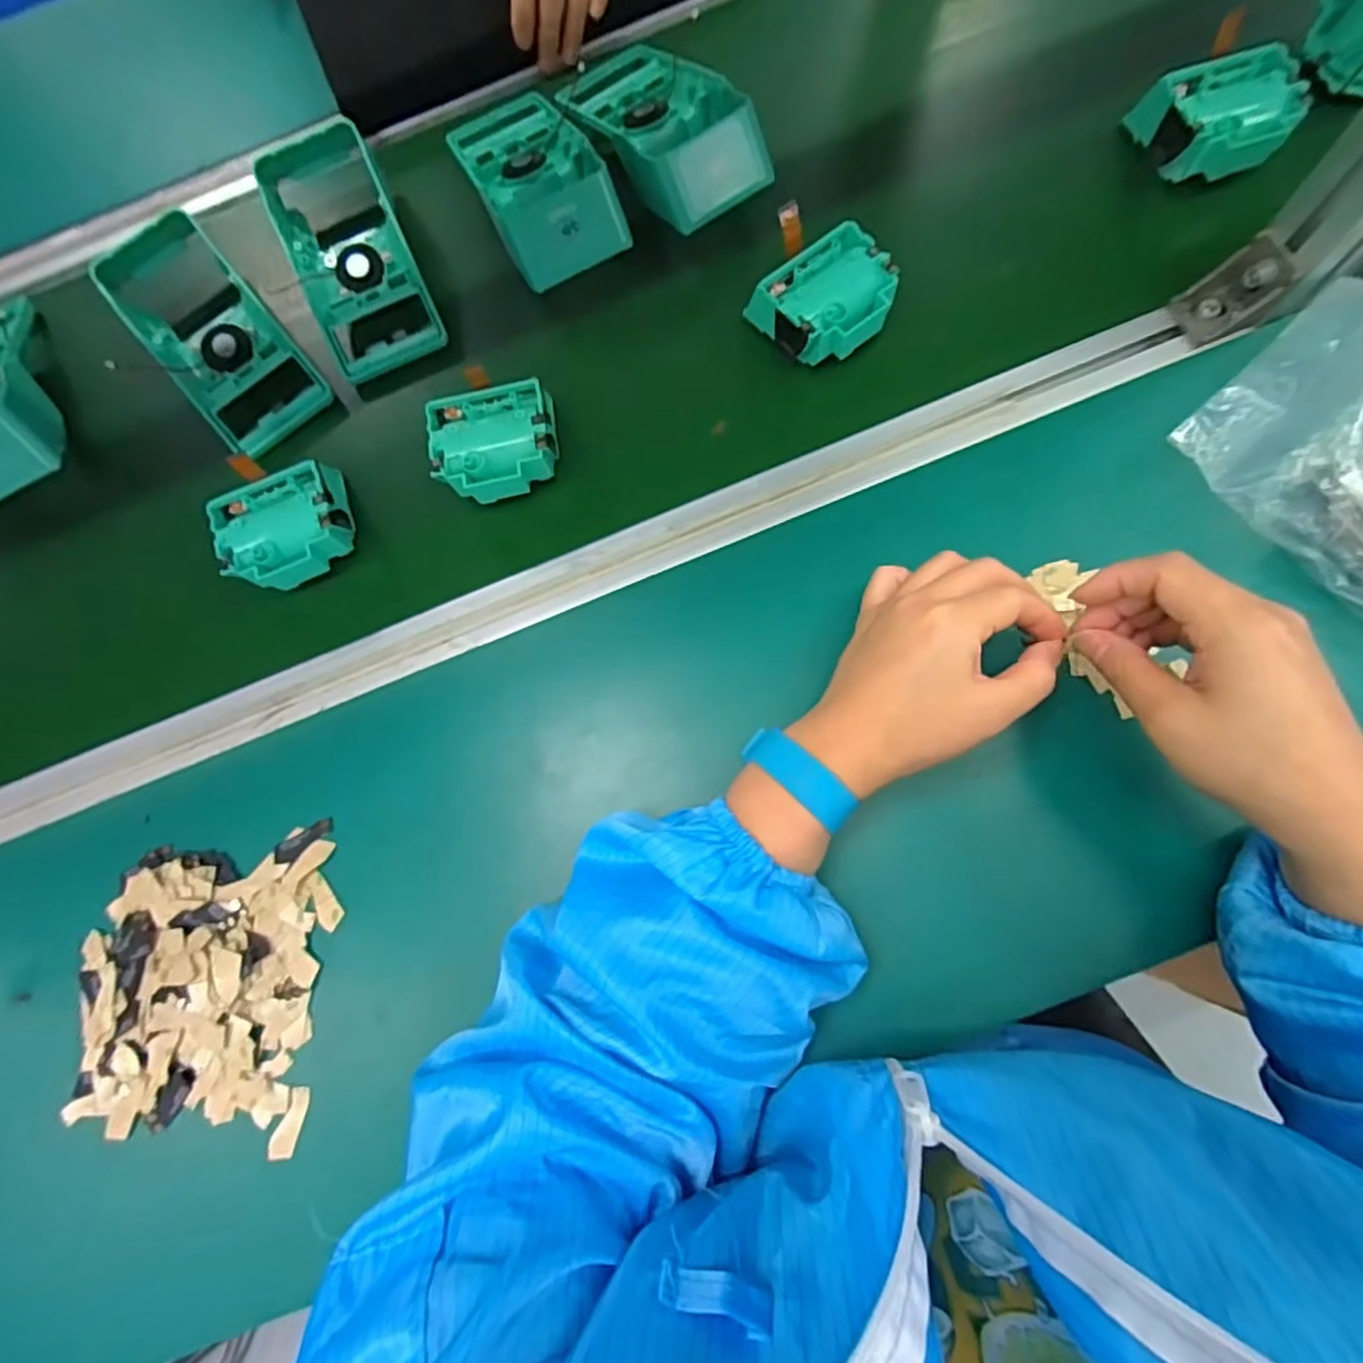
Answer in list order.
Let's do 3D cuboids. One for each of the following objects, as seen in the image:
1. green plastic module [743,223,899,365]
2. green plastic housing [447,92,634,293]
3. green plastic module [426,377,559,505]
[{"bbox_3d":[0.092,-0.240,0.432,0.082,0.039,0.071,-34,81,2],"label":"green plastic module"},{"bbox_3d":[-0.107,-0.364,0.481,0.083,0.040,0.184,-25,68,3],"label":"green plastic housing"},{"bbox_3d":[-0.117,-0.149,0.436,0.075,0.045,0.067,-10,82,5],"label":"green plastic module"}]

